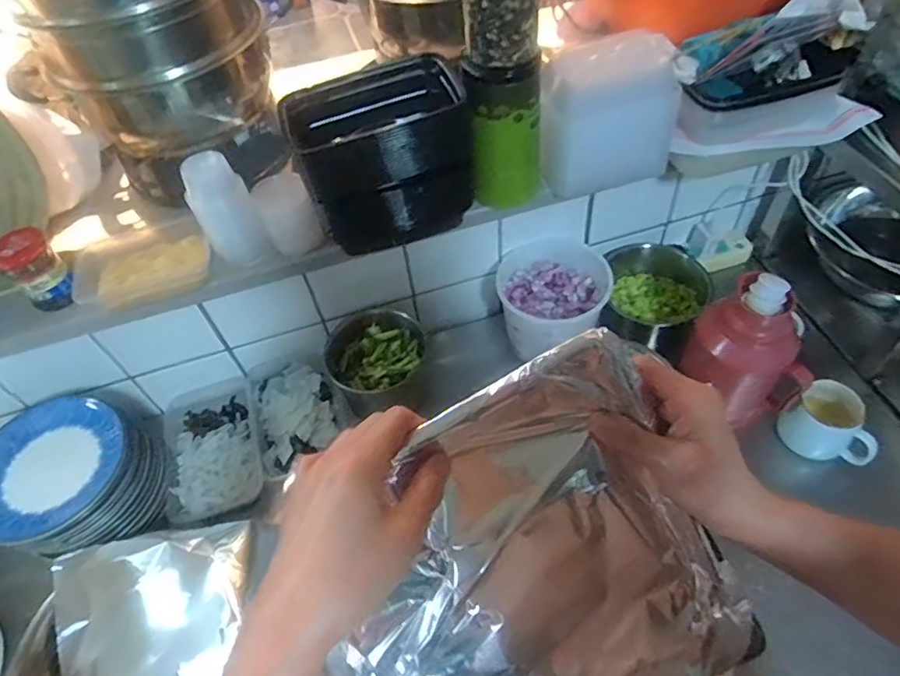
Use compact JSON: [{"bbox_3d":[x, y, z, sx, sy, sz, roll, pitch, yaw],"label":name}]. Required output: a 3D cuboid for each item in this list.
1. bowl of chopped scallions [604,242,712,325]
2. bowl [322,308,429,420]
[{"bbox_3d":[0.345,-0.088,0.970,0.155,0.072,0.170,-2,53,4],"label":"bowl of chopped scallions"},{"bbox_3d":[-0.113,0.035,0.922,0.144,0.100,0.140,-3,53,4],"label":"bowl"}]

